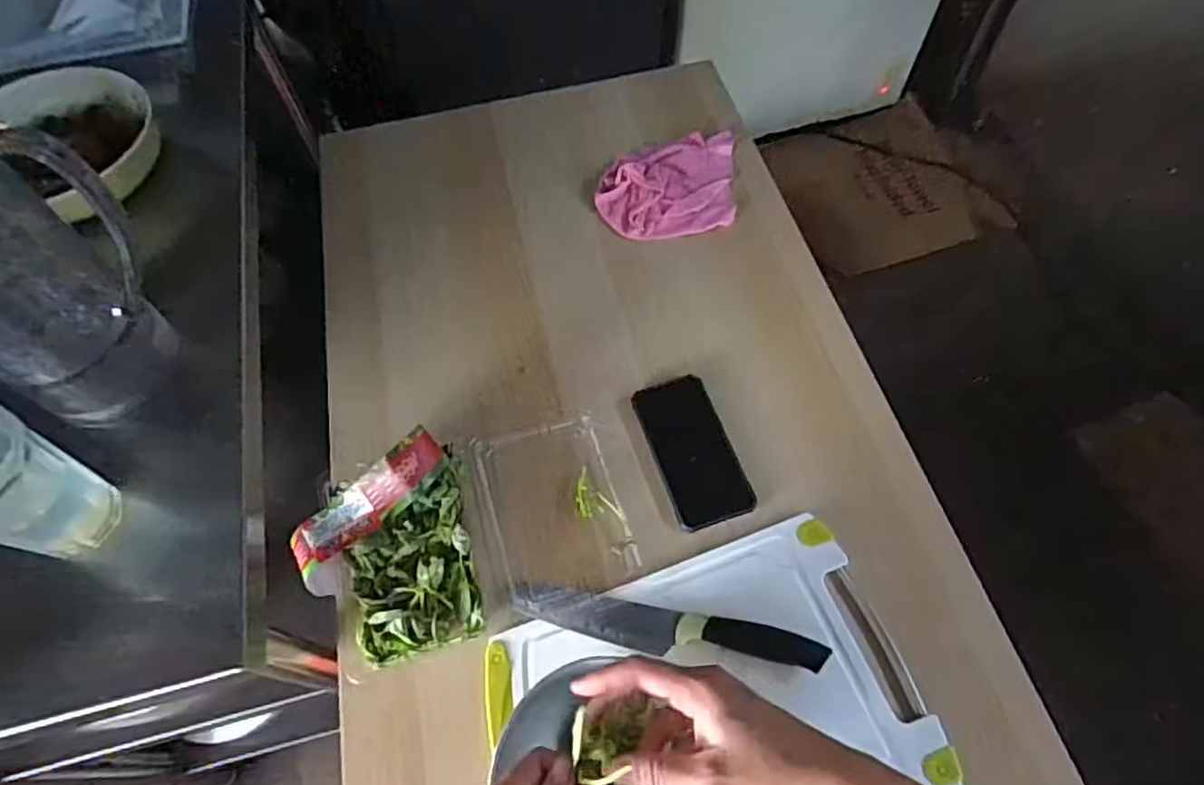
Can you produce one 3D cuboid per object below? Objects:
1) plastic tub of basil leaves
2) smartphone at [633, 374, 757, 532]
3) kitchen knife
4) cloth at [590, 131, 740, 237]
[{"bbox_3d":[-0.197,0.148,0.611,0.151,0.067,0.184,-16,62,-7],"label":"plastic tub of basil leaves"},{"bbox_3d":[0.094,0.059,0.689,0.080,0.008,0.159,-20,69,-1],"label":"smartphone"},{"bbox_3d":[0.056,0.215,0.594,0.279,0.014,0.041,10,62,7],"label":"kitchen knife"},{"bbox_3d":[0.087,-0.278,0.880,0.176,0.035,0.172,2,61,3],"label":"cloth"}]

